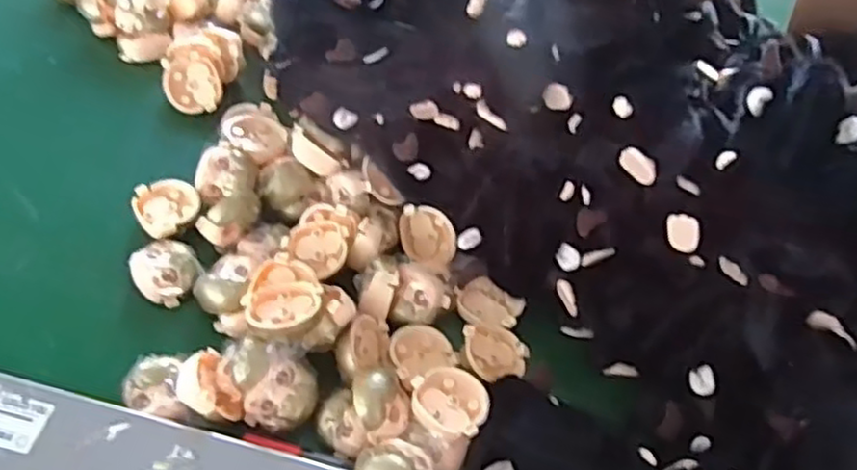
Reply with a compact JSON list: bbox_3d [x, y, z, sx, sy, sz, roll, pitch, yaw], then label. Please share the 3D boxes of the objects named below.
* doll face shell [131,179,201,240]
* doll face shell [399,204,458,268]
[{"bbox_3d":[-0.201,-0.021,0.547,0.048,0.020,0.050,5,54,-6],"label":"doll face shell"},{"bbox_3d":[0.000,0.000,0.557,0.044,0.048,0.019,1,21,17],"label":"doll face shell"}]

